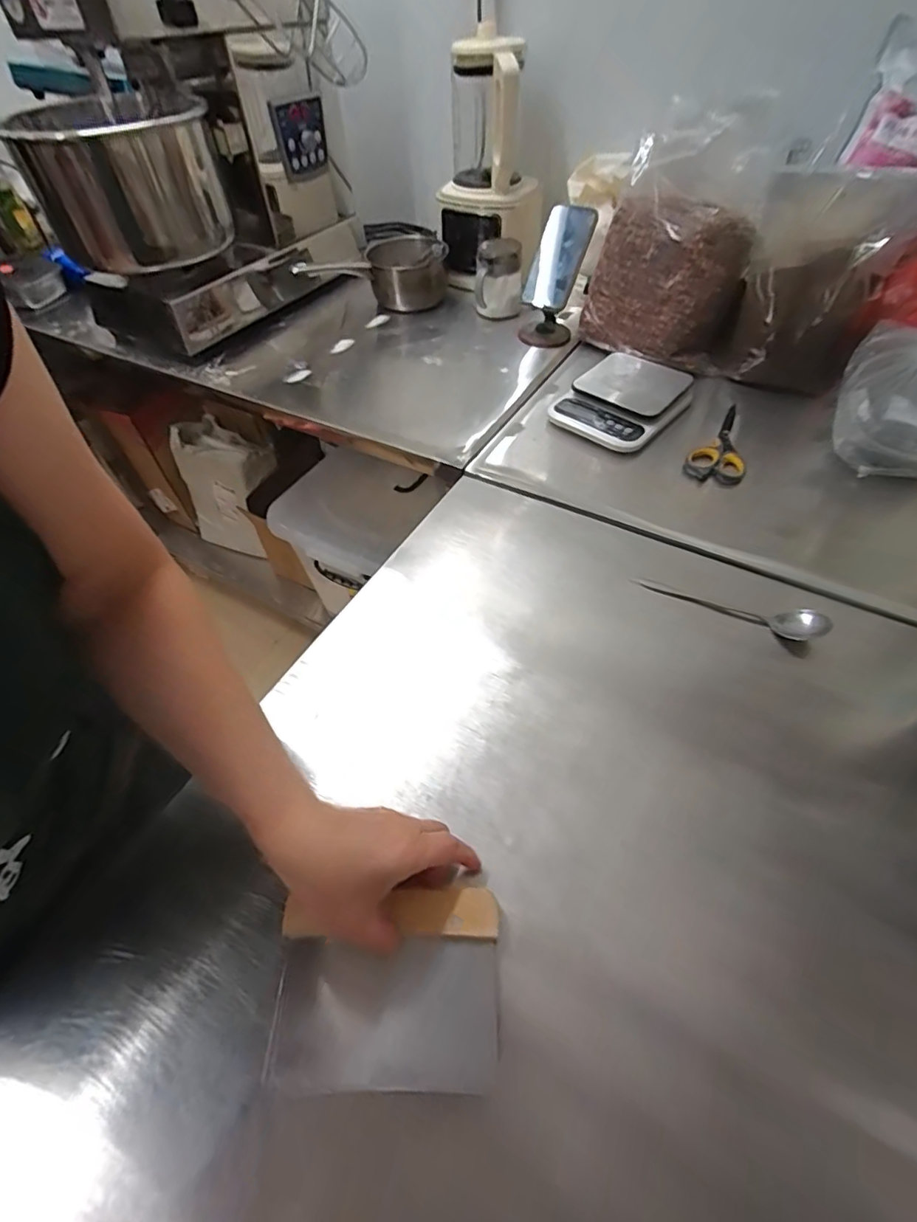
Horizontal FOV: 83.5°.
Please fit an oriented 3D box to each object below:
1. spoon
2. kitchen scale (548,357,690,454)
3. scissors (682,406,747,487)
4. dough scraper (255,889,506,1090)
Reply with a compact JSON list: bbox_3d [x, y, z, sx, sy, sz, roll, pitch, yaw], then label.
[{"bbox_3d":[0.272,-0.010,0.521,0.177,0.027,0.025,22,57,20],"label":"spoon"},{"bbox_3d":[0.241,-0.311,0.752,0.150,0.037,0.186,34,61,26],"label":"kitchen scale"},{"bbox_3d":[0.372,-0.226,0.694,0.072,0.010,0.176,31,60,25],"label":"scissors"},{"bbox_3d":[-0.048,0.251,0.344,0.146,0.021,0.107,-2,52,2],"label":"dough scraper"}]

